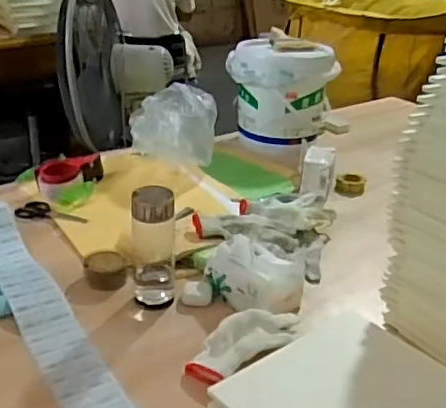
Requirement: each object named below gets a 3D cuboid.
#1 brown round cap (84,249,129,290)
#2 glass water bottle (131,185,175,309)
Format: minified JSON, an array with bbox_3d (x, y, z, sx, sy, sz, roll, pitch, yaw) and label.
[{"bbox_3d":[-0.195,0.108,0.994,0.070,0.037,0.060,-3,28,-11],"label":"brown round cap"},{"bbox_3d":[-0.106,0.067,0.916,0.062,0.178,0.061,2,27,-3],"label":"glass water bottle"}]

